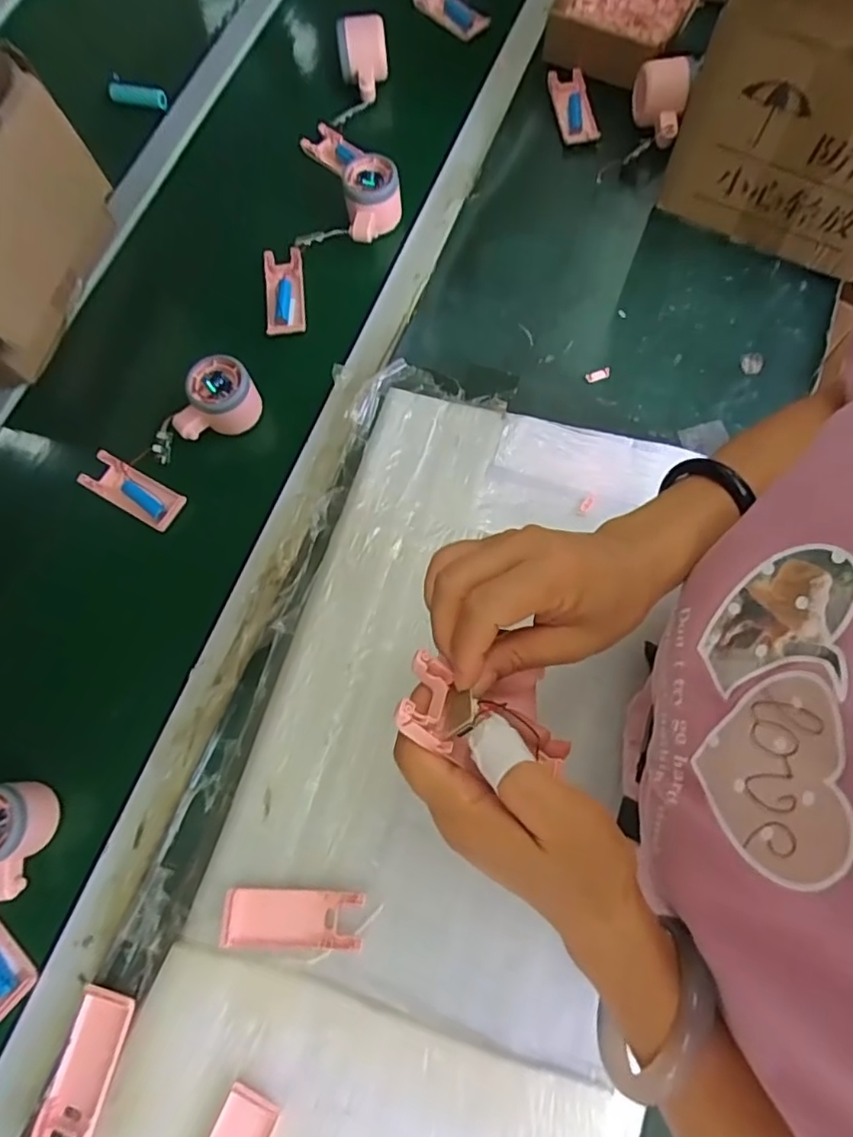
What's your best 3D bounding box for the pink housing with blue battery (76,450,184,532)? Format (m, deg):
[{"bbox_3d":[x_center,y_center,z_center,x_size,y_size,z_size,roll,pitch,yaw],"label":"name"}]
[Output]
[{"bbox_3d":[-0.282,-0.077,0.566,0.102,0.013,0.040,29,76,10],"label":"pink housing with blue battery"}]

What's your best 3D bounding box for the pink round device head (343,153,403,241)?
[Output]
[{"bbox_3d":[-0.056,-0.386,0.627,0.057,0.046,0.082,-2,73,1],"label":"pink round device head"}]

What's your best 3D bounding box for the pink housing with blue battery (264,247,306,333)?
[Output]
[{"bbox_3d":[-0.151,-0.293,0.629,0.041,0.020,0.097,-7,73,-1],"label":"pink housing with blue battery"}]

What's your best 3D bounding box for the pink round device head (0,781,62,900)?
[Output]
[{"bbox_3d":[-0.331,0.212,0.463,0.059,0.049,0.083,6,73,3],"label":"pink round device head"}]

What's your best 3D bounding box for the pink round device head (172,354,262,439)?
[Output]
[{"bbox_3d":[-0.200,-0.156,0.568,0.053,0.054,0.076,25,75,9],"label":"pink round device head"}]

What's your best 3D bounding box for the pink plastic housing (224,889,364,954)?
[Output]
[{"bbox_3d":[-0.102,0.266,0.451,0.104,0.006,0.039,2,73,2],"label":"pink plastic housing"}]

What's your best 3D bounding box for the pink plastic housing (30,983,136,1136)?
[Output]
[{"bbox_3d":[-0.246,0.362,0.426,0.044,0.012,0.102,13,74,5],"label":"pink plastic housing"}]

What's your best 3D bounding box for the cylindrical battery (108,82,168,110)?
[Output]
[{"bbox_3d":[-0.348,-0.570,0.716,0.071,0.018,0.018,14,74,5],"label":"cylindrical battery"}]

